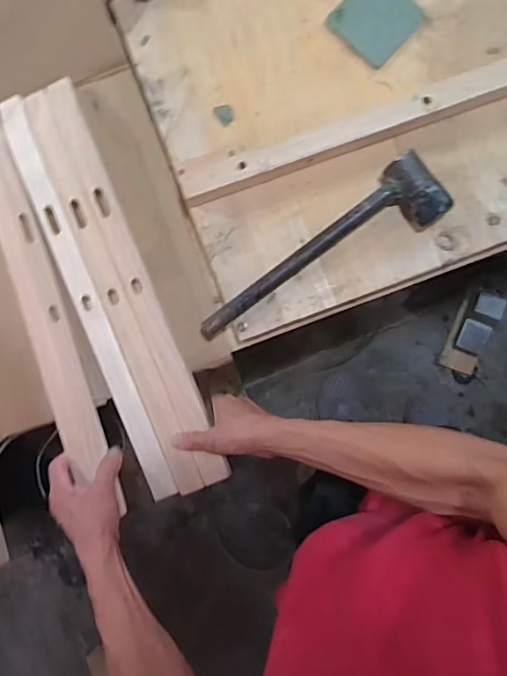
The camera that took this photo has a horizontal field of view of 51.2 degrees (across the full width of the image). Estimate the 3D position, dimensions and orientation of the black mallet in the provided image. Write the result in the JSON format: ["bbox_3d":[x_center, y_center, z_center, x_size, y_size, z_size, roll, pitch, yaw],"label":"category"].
[{"bbox_3d":[0.075,-0.099,0.643,0.332,0.051,0.083,-32,87,3],"label":"black mallet"}]

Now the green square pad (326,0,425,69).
[{"bbox_3d":[0.154,-0.399,0.653,0.095,0.006,0.100,45,92,4],"label":"green square pad"}]

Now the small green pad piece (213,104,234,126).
[{"bbox_3d":[-0.036,-0.286,0.675,0.021,0.004,0.028,-34,87,3],"label":"small green pad piece"}]

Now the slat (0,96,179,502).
[{"bbox_3d":[-0.212,-0.051,0.678,0.036,0.016,0.540,-22,91,4],"label":"slat"}]

